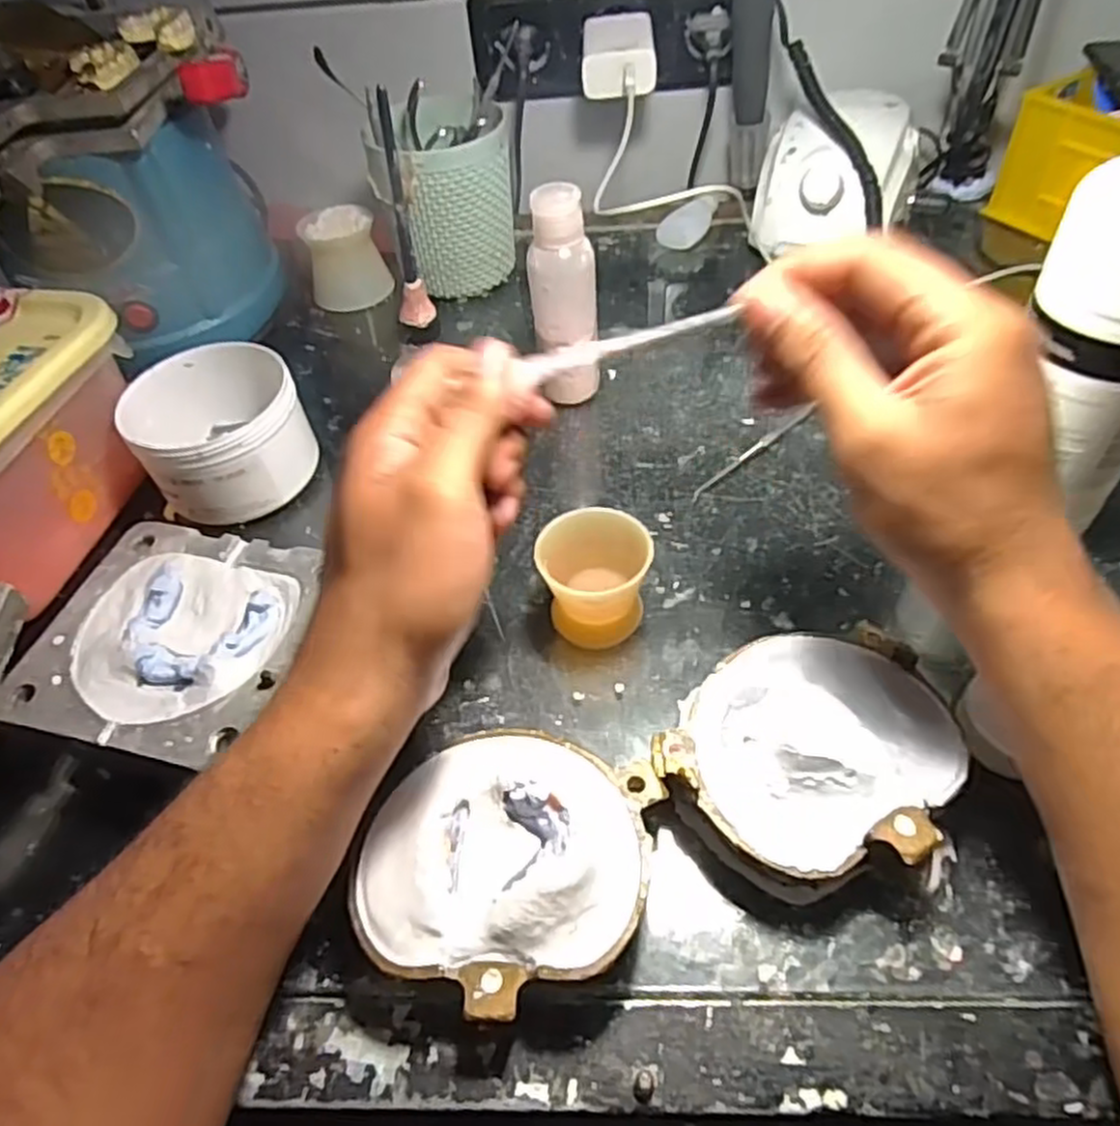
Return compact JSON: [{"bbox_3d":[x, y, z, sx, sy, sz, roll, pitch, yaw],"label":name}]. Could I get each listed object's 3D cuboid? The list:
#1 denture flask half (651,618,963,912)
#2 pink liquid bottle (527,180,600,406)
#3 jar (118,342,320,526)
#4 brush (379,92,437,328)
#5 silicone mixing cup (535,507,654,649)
[{"bbox_3d":[0.102,0.077,0.306,0.111,0.035,0.093,-32,54,-20],"label":"denture flask half"},{"bbox_3d":[0.003,-0.145,0.441,0.036,0.128,0.030,-4,50,2],"label":"pink liquid bottle"},{"bbox_3d":[-0.192,-0.078,0.437,0.089,0.055,0.111,-30,54,-19],"label":"jar"},{"bbox_3d":[-0.074,-0.164,0.361,0.015,0.101,0.008,-4,25,2],"label":"brush"},{"bbox_3d":[0.017,0.009,0.360,0.050,0.053,0.044,0,50,5],"label":"silicone mixing cup"}]

